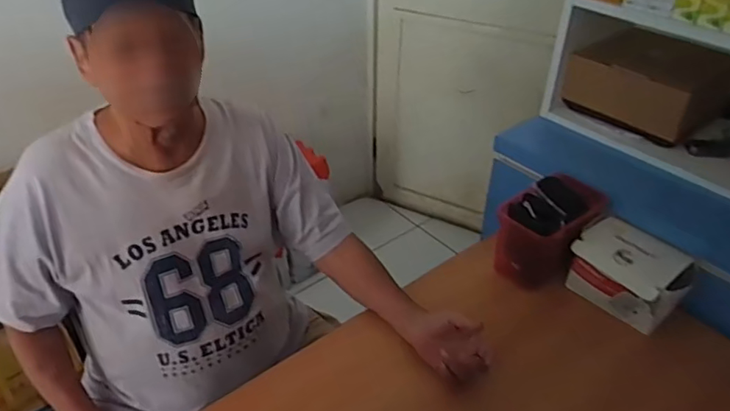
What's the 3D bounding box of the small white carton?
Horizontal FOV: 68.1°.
[{"bbox_3d":[0.471,0.121,0.964,0.122,0.113,0.172,-31,47,-35],"label":"small white carton"}]

